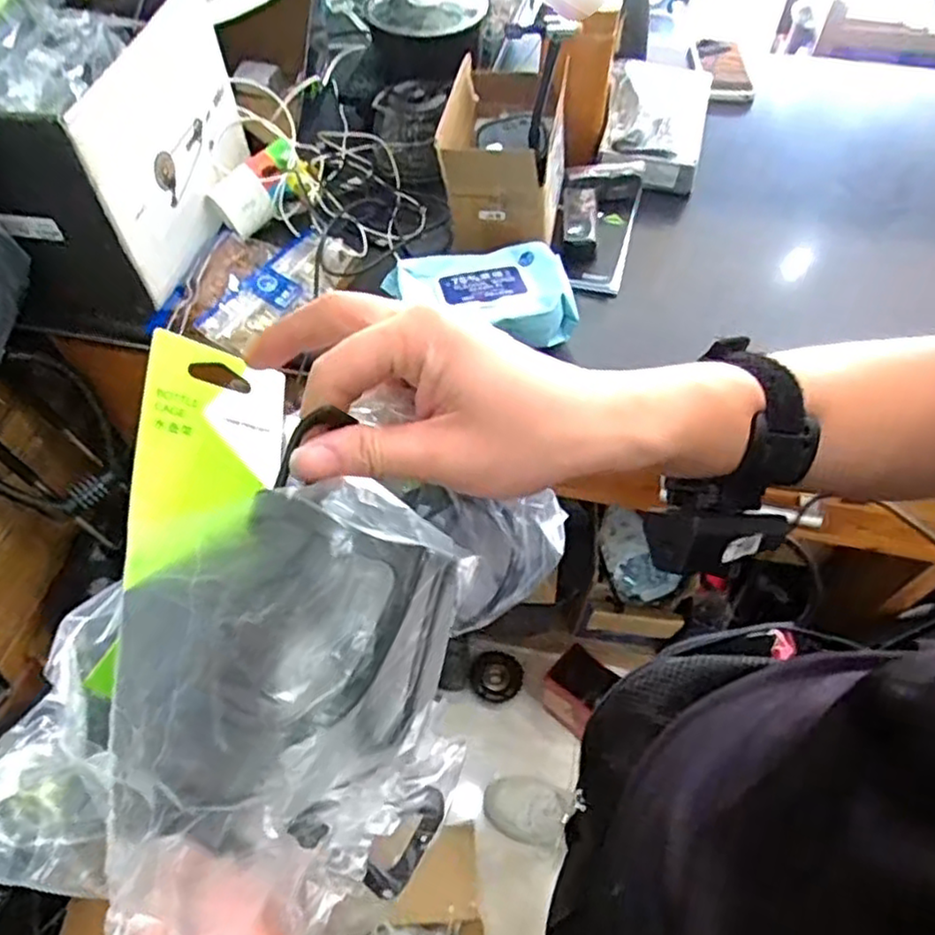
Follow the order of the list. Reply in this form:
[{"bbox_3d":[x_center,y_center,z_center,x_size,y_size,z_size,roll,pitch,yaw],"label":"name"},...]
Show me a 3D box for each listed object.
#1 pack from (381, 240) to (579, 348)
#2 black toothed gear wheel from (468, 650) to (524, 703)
[{"bbox_3d":[0.016,-0.185,0.768,0.199,0.059,0.127,-5,56,-3],"label":"pack"},{"bbox_3d":[0.058,0.425,1.432,0.102,0.040,0.093,17,57,12],"label":"black toothed gear wheel"}]

